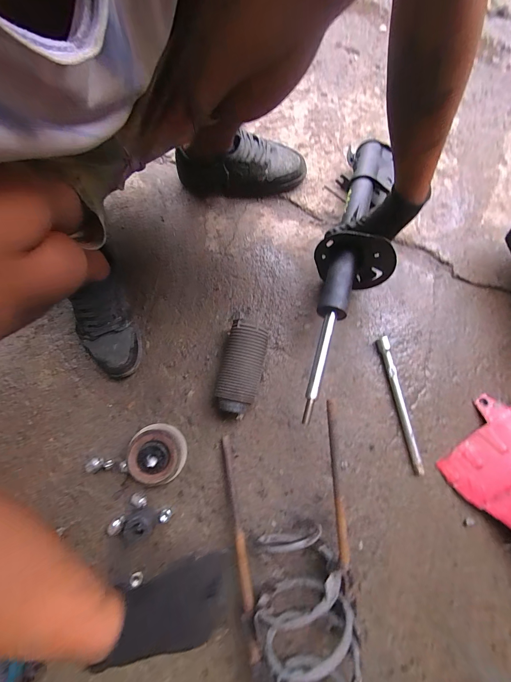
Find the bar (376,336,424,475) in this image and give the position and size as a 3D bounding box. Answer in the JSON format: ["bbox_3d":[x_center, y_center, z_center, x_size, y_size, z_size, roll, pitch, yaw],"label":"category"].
[{"bbox_3d":[0.272,0.114,0.519,0.015,0.020,0.249,-11,79,-2],"label":"bar"}]

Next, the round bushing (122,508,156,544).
[{"bbox_3d":[-0.191,0.307,0.463,0.045,0.045,0.043,-41,81,-7],"label":"round bushing"}]

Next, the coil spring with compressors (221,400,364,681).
[{"bbox_3d":[0.060,0.324,0.420,0.183,0.121,0.402,-9,79,-2],"label":"coil spring with compressors"}]

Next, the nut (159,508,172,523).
[{"bbox_3d":[-0.159,0.306,0.483,0.019,0.010,0.023,38,81,7],"label":"nut"}]

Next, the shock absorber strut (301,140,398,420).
[{"bbox_3d":[0.185,-0.133,0.509,0.139,0.142,0.544,14,79,3],"label":"shock absorber strut"}]

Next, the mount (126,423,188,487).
[{"bbox_3d":[-0.175,0.199,0.486,0.094,0.054,0.099,-19,79,-3],"label":"mount"}]

